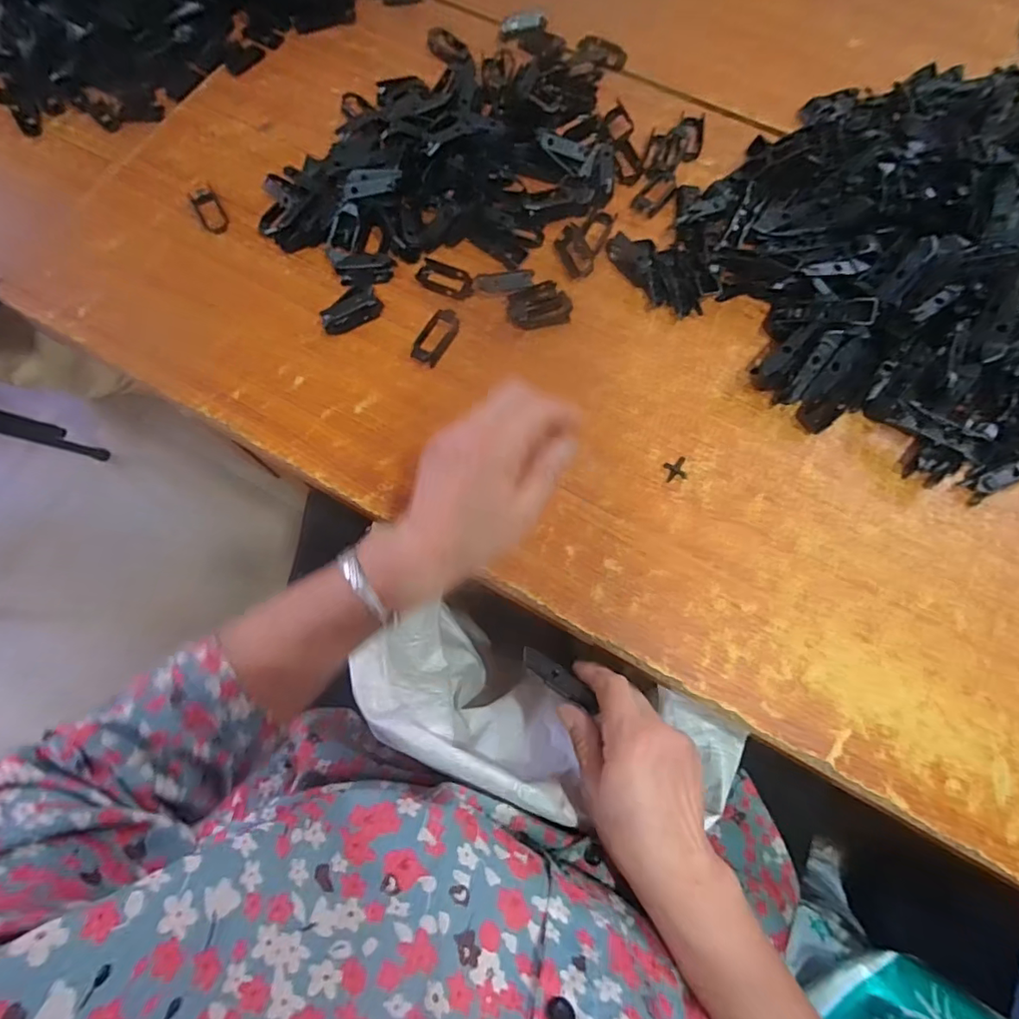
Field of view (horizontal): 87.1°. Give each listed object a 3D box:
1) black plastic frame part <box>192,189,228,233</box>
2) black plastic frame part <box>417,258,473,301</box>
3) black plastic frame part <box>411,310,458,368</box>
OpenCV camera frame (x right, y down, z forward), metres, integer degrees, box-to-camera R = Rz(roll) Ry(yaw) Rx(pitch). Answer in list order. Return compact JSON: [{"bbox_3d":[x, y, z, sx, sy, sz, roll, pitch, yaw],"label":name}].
[{"bbox_3d":[-0.268,-0.268,0.478,0.021,0.004,0.053,-29,75,-8],"label":"black plastic frame part"},{"bbox_3d":[-0.054,-0.196,0.457,0.050,0.004,0.026,23,75,7],"label":"black plastic frame part"},{"bbox_3d":[-0.059,-0.141,0.438,0.024,0.010,0.048,31,76,9],"label":"black plastic frame part"}]

